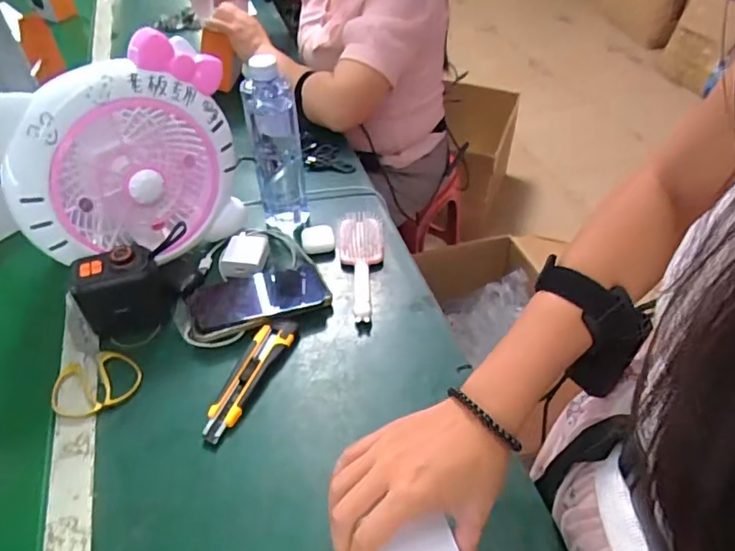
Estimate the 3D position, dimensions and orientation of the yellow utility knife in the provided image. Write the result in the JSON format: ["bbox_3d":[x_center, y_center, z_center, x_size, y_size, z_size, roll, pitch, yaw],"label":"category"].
[{"bbox_3d":[-0.130,0.109,0.587,0.038,0.016,0.141,19,44,18],"label":"yellow utility knife"}]

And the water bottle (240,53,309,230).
[{"bbox_3d":[-0.119,-0.173,0.721,0.069,0.229,0.083,-4,42,-6],"label":"water bottle"}]

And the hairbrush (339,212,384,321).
[{"bbox_3d":[-0.008,-0.017,0.711,0.056,0.022,0.188,1,42,-2],"label":"hairbrush"}]

